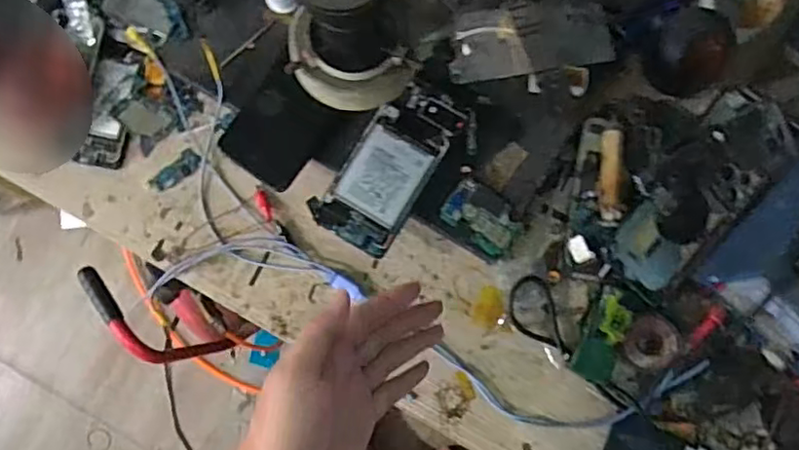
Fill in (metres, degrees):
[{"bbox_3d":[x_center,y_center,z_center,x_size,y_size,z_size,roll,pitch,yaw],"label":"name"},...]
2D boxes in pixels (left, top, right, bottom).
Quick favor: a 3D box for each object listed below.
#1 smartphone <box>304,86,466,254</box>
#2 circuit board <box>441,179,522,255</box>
[{"bbox_3d":[-0.007,-0.054,0.557,0.074,0.009,0.155,30,83,6],"label":"smartphone"},{"bbox_3d":[0.078,-0.006,0.573,0.071,0.023,0.048,37,85,6],"label":"circuit board"}]

